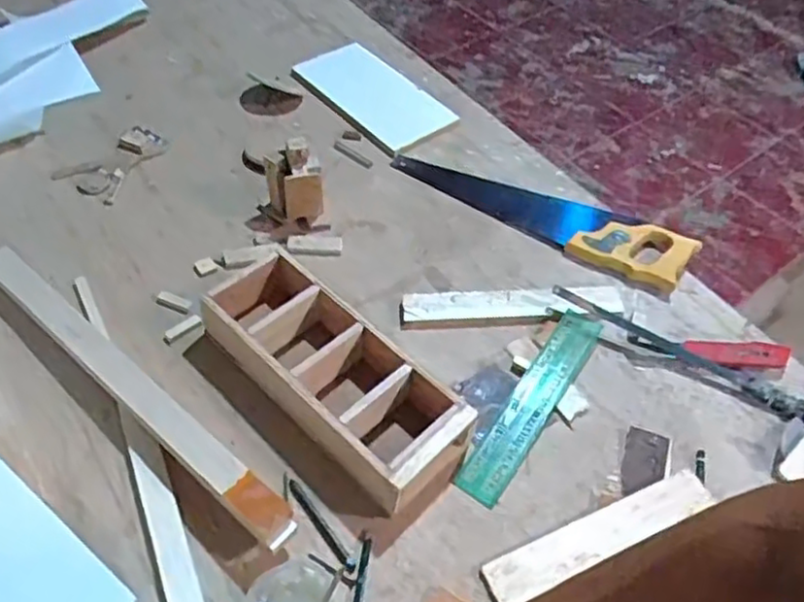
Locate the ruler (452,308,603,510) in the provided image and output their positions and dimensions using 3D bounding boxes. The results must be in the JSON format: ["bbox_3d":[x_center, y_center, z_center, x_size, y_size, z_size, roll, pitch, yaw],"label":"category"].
[{"bbox_3d":[0.138,0.104,0.717,0.047,0.010,0.253,31,58,17],"label":"ruler"}]

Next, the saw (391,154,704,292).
[{"bbox_3d":[0.176,-0.130,0.897,0.402,0.035,0.090,26,51,17],"label":"saw"}]

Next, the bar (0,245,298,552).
[{"bbox_3d":[-0.277,0.078,0.671,0.471,0.046,0.034,34,54,23],"label":"bar"}]

